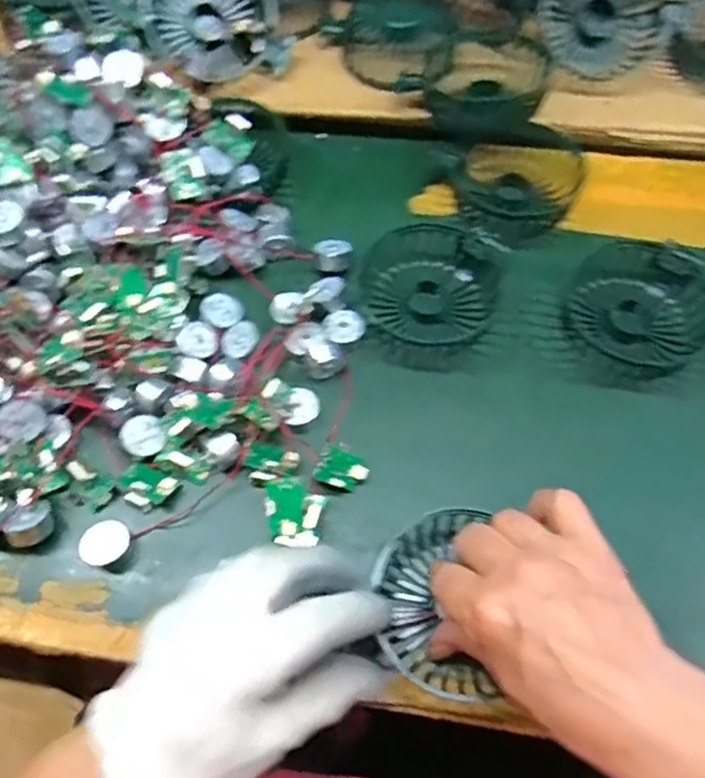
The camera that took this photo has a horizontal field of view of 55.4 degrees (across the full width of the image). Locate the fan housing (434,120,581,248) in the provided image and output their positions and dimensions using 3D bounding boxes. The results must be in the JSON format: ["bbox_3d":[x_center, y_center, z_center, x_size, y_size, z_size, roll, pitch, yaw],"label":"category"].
[{"bbox_3d":[0.116,-0.144,0.470,0.096,0.023,0.094,-1,64,2],"label":"fan housing"}]

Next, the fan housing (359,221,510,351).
[{"bbox_3d":[0.050,-0.066,0.429,0.086,0.022,0.087,-1,64,2],"label":"fan housing"}]

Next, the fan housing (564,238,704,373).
[{"bbox_3d":[0.178,-0.051,0.415,0.083,0.024,0.088,30,68,15],"label":"fan housing"}]

